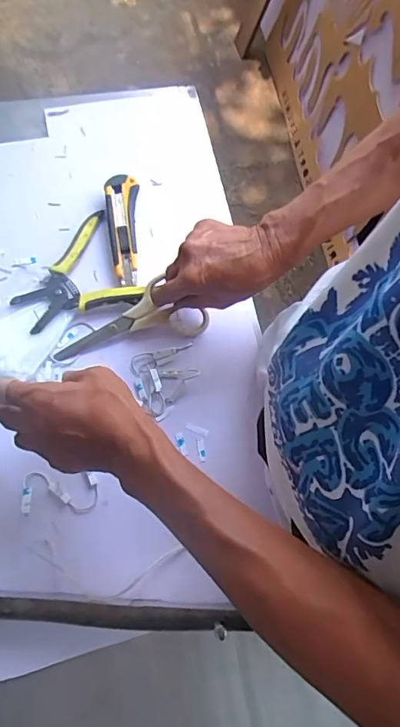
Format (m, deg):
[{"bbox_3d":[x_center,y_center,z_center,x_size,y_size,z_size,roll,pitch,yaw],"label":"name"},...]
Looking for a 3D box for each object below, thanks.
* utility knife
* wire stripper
[{"bbox_3d":[-0.093,-0.164,0.566,0.039,0.016,0.144,-6,70,-3],"label":"utility knife"},{"bbox_3d":[-0.152,-0.100,0.549,0.136,0.019,0.129,-28,73,-10],"label":"wire stripper"}]

